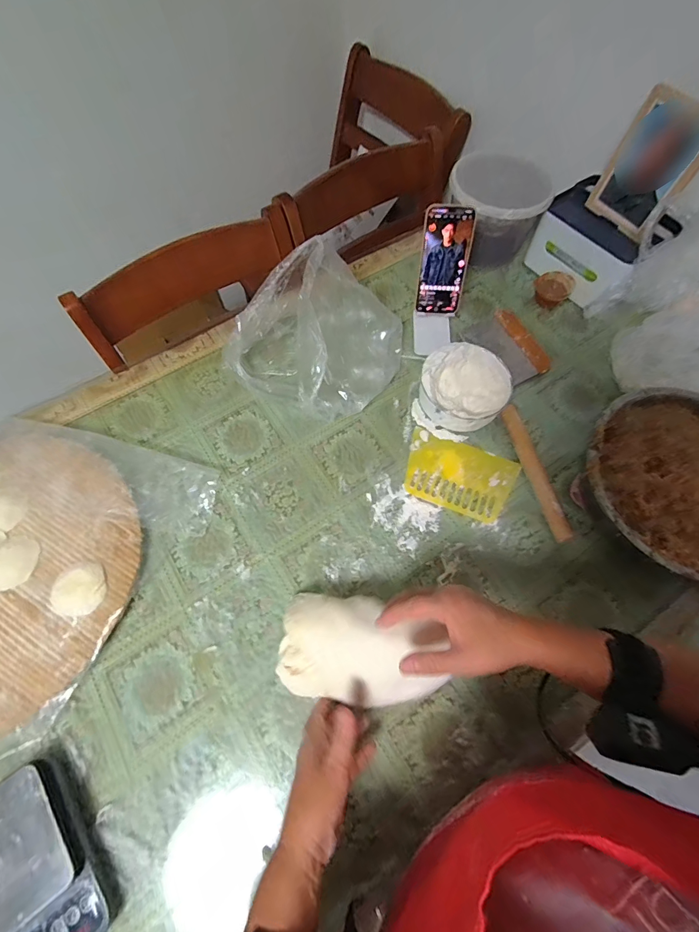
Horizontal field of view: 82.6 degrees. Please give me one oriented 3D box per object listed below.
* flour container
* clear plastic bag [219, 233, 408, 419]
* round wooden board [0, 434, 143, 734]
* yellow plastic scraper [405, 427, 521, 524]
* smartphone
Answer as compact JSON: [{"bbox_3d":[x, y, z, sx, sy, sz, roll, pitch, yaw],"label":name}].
[{"bbox_3d":[0.186,-0.127,0.647,0.134,0.077,0.137,33,70,14],"label":"flour container"},{"bbox_3d":[-0.048,-0.218,0.629,0.231,0.188,0.223,28,69,12],"label":"clear plastic bag"},{"bbox_3d":[-0.521,0.139,0.546,0.454,0.037,0.406,8,66,4],"label":"round wooden board"},{"bbox_3d":[0.170,0.012,0.619,0.164,0.010,0.116,22,68,10],"label":"yellow plastic scraper"},{"bbox_3d":[0.154,-0.329,0.647,0.075,0.162,0.015,-1,43,0],"label":"smartphone"}]

